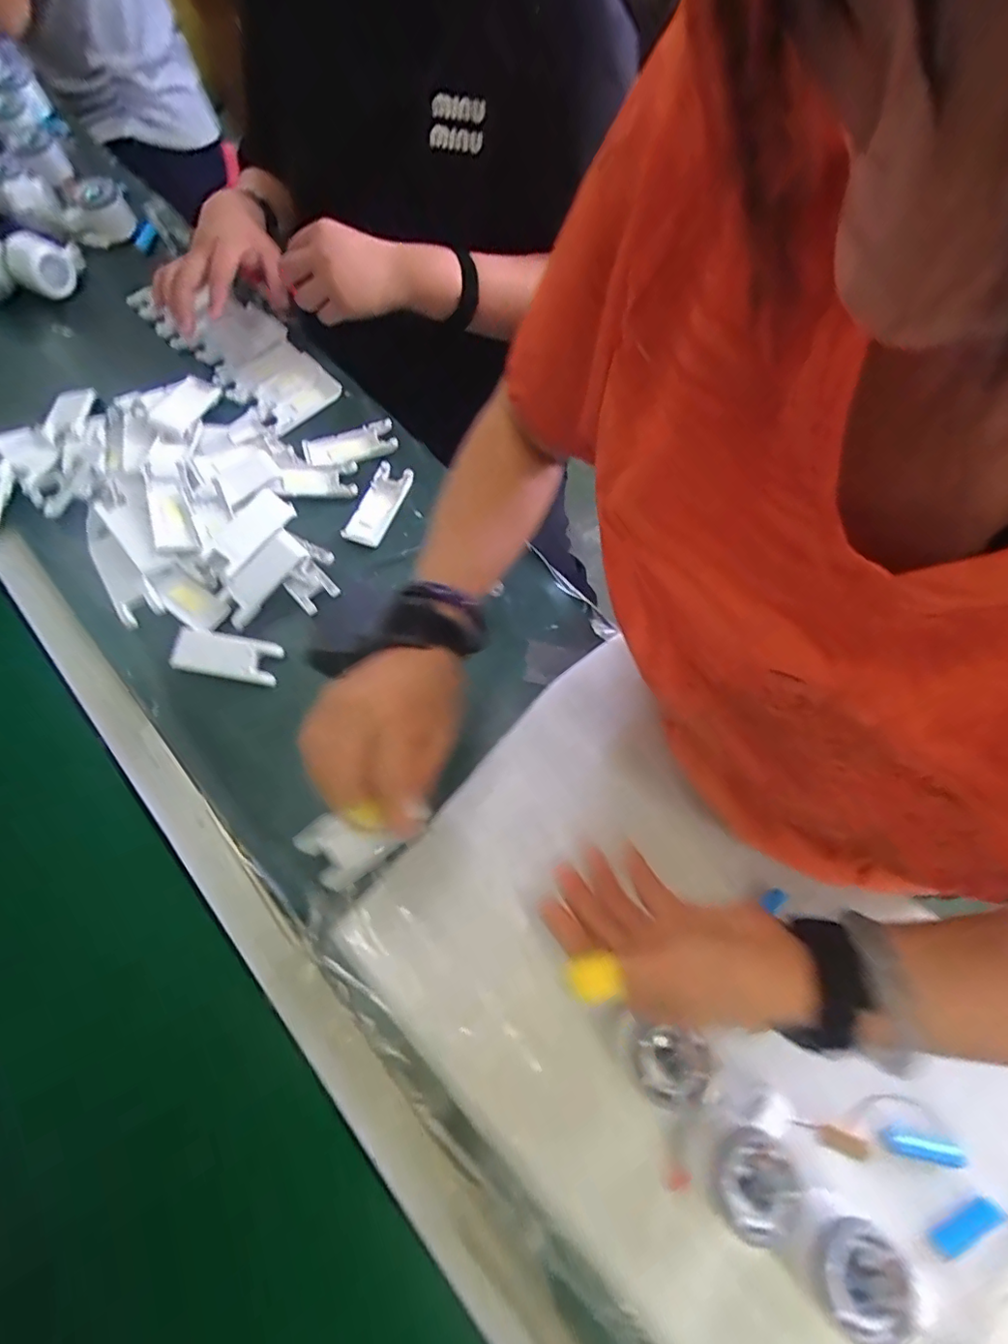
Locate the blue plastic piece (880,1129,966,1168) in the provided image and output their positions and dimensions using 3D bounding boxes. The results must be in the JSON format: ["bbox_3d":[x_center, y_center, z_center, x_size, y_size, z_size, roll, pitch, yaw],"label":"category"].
[{"bbox_3d":[0.299,0.341,0.385,0.056,0.008,0.013,11,71,4],"label":"blue plastic piece"}]

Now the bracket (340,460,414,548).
[{"bbox_3d":[-0.139,-0.188,0.603,0.041,0.010,0.104,20,72,7],"label":"bracket"}]

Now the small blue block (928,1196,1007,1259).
[{"bbox_3d":[0.320,0.382,0.372,0.053,0.004,0.016,-20,72,-7],"label":"small blue block"}]

